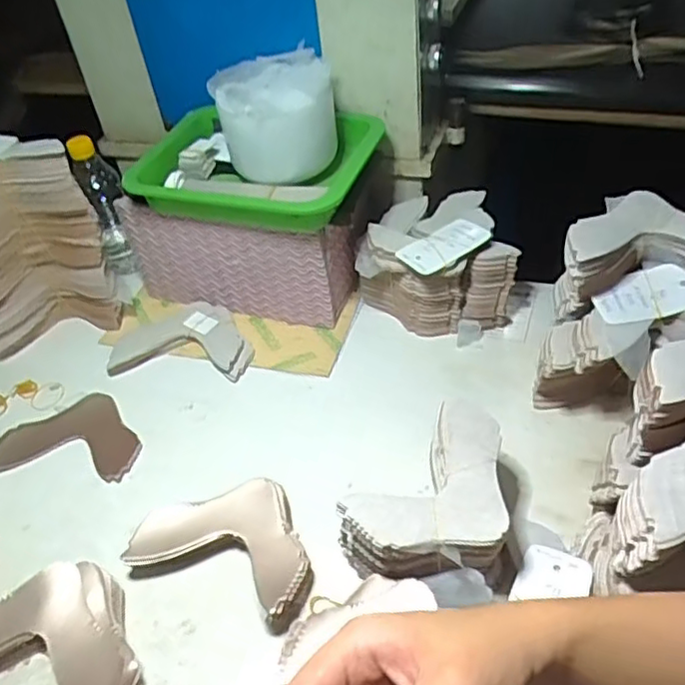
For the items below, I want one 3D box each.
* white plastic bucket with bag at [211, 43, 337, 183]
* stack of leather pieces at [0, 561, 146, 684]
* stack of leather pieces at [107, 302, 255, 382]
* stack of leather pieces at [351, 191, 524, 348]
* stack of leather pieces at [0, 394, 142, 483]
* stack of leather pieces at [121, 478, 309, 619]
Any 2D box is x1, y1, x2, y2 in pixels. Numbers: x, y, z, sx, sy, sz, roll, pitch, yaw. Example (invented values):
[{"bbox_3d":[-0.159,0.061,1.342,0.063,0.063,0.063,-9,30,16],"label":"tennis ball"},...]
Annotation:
[{"bbox_3d":[-0.070,-0.238,0.695,0.117,0.104,0.107,-12,43,-5],"label":"white plastic bucket with bag"},{"bbox_3d":[-0.219,0.234,0.513,0.163,0.038,0.108,11,46,19],"label":"stack of leather pieces"},{"bbox_3d":[-0.185,-0.014,0.782,0.169,0.025,0.126,2,44,10],"label":"stack of leather pieces"},{"bbox_3d":[0.106,-0.093,0.768,0.168,0.113,0.151,-5,43,2],"label":"stack of leather pieces"},{"bbox_3d":[-0.283,0.097,0.688,0.159,0.007,0.103,2,44,9],"label":"stack of leather pieces"},{"bbox_3d":[-0.094,0.170,0.568,0.150,0.038,0.110,13,46,20],"label":"stack of leather pieces"}]

